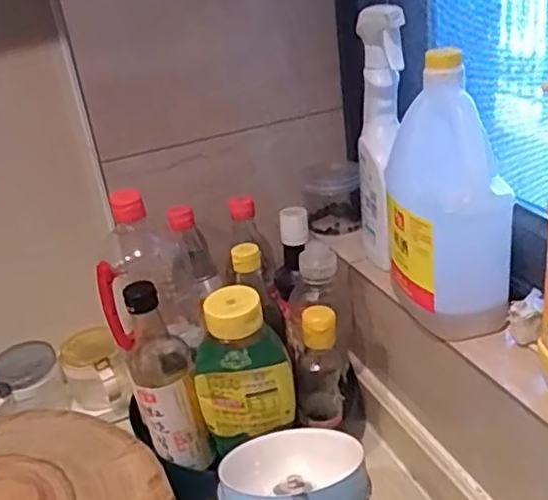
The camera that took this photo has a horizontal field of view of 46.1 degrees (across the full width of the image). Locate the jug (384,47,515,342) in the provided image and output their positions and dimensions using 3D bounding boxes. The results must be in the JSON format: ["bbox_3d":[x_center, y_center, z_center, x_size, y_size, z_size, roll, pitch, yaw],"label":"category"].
[{"bbox_3d":[0.154,-0.050,0.584,0.086,0.236,0.096,-8,26,1],"label":"jug"}]

